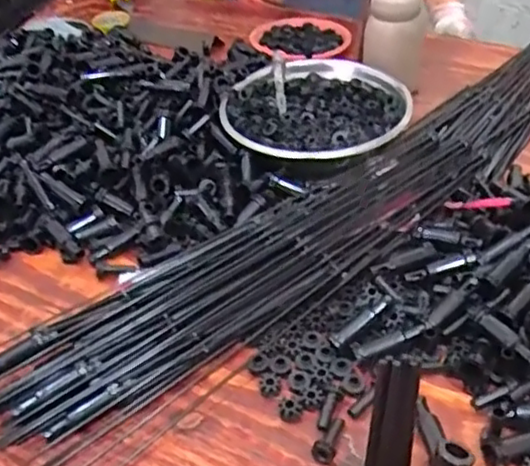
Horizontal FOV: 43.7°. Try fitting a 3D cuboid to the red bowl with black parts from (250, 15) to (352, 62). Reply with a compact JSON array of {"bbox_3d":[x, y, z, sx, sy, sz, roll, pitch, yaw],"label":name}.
[{"bbox_3d":[0.058,-0.310,1.073,0.153,0.033,0.165,-3,40,2],"label":"red bowl with black parts"}]

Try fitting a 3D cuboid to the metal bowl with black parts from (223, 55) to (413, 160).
[{"bbox_3d":[0.061,-0.148,0.800,0.214,0.055,0.197,-4,44,4],"label":"metal bowl with black parts"}]

